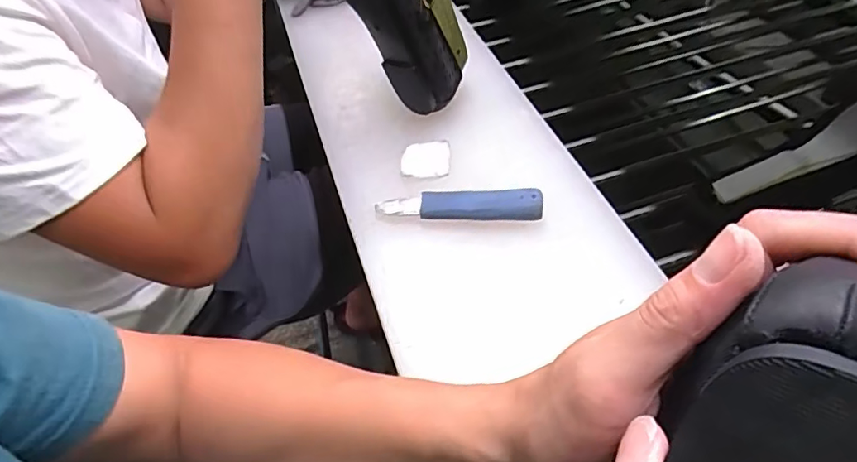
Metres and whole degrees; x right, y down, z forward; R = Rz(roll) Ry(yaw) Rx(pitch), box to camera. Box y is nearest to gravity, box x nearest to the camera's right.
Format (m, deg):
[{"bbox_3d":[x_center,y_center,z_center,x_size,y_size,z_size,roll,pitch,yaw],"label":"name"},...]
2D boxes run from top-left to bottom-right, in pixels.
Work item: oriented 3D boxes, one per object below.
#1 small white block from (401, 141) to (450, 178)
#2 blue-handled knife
[{"bbox_3d":[-0.002,-0.077,0.590,0.049,0.005,0.055,1,50,5],"label":"small white block"},{"bbox_3d":[0.029,-0.027,0.531,0.157,0.023,0.030,2,50,6],"label":"blue-handled knife"}]

